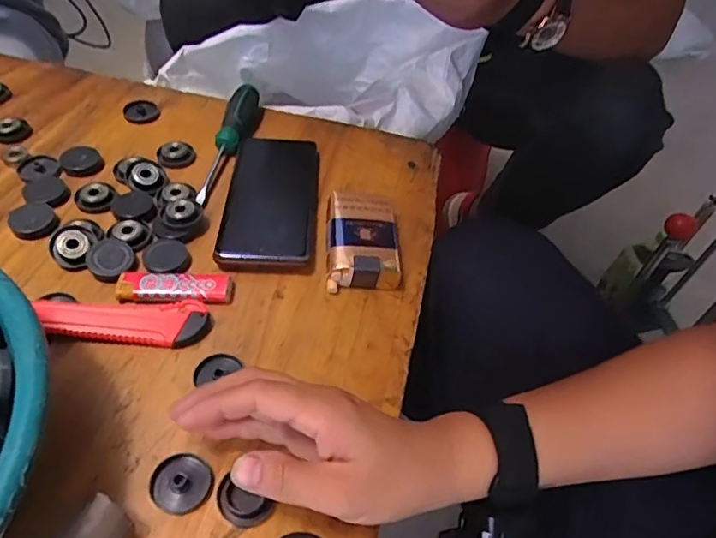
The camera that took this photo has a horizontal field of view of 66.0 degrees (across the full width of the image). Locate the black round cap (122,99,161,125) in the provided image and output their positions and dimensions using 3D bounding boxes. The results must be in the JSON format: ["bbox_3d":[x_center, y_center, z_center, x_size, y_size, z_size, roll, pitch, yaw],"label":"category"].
[{"bbox_3d":[-0.216,-0.157,0.550,0.034,0.004,0.039,-6,49,-12],"label":"black round cap"}]

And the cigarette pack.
[{"bbox_3d":[0.004,-0.023,0.441,0.055,0.025,0.089,3,48,-4],"label":"cigarette pack"}]

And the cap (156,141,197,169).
[{"bbox_3d":[-0.167,-0.108,0.507,0.035,0.009,0.035,3,48,-4],"label":"cap"}]

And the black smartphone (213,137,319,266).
[{"bbox_3d":[-0.074,-0.062,0.474,0.073,0.017,0.163,3,48,-4],"label":"black smartphone"}]

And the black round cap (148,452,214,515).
[{"bbox_3d":[-0.100,0.121,0.313,0.033,0.008,0.031,3,48,-4],"label":"black round cap"}]

